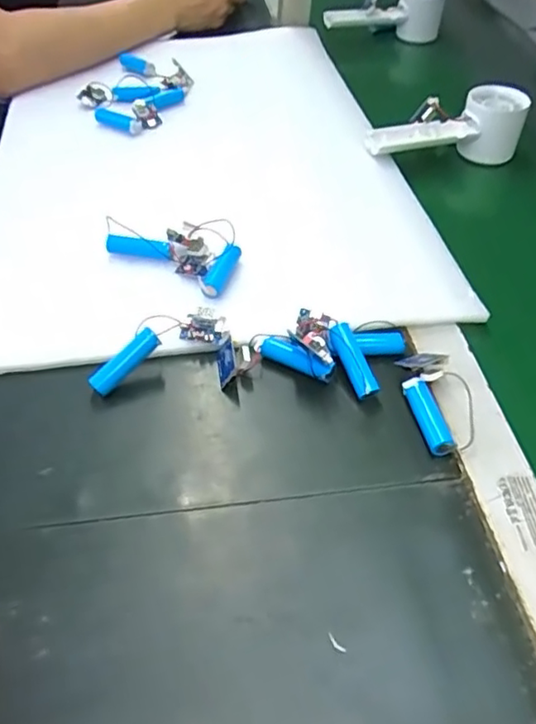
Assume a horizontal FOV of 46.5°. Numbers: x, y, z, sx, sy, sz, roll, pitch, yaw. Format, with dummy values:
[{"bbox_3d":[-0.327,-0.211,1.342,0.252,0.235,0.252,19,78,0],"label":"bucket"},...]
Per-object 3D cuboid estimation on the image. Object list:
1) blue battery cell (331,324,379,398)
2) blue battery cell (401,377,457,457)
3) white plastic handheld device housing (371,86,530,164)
[{"bbox_3d":[0.052,-0.001,0.384,0.016,0.014,0.048,-20,78,-17],"label":"blue battery cell"},{"bbox_3d":[0.095,0.032,0.371,0.015,0.014,0.050,-9,47,-7],"label":"blue battery cell"},{"bbox_3d":[0.171,-0.223,0.605,0.155,0.053,0.052,-13,46,-8],"label":"white plastic handheld device housing"}]

